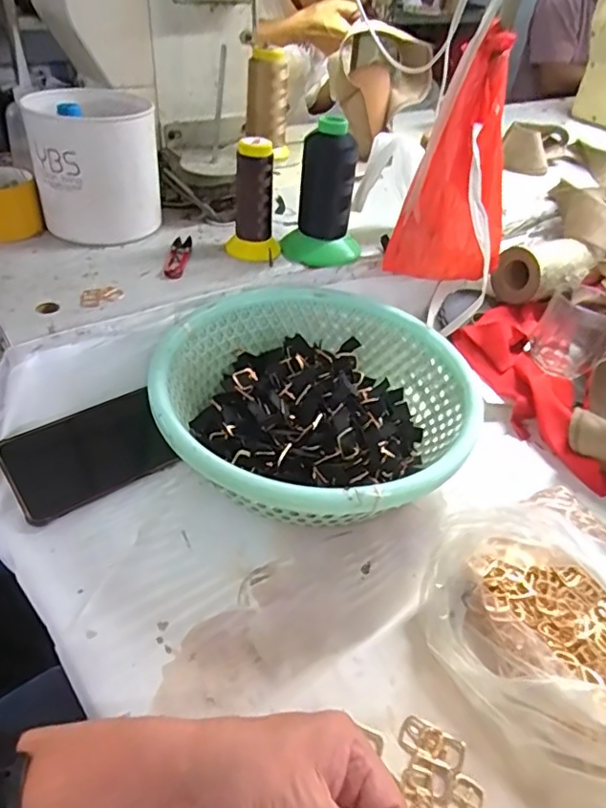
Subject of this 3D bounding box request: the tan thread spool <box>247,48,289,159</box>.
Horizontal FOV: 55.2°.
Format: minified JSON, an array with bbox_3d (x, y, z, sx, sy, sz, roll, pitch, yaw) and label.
[{"bbox_3d":[-0.041,-0.355,0.686,0.047,0.115,0.046,3,41,-4],"label":"tan thread spool"}]

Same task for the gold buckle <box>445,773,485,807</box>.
[{"bbox_3d":[0.094,0.231,0.336,0.019,0.004,0.027,24,44,20],"label":"gold buckle"}]

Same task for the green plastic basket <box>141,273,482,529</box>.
[{"bbox_3d":[0.010,0.001,0.526,0.257,0.098,0.289,14,42,9],"label":"green plastic basket"}]

